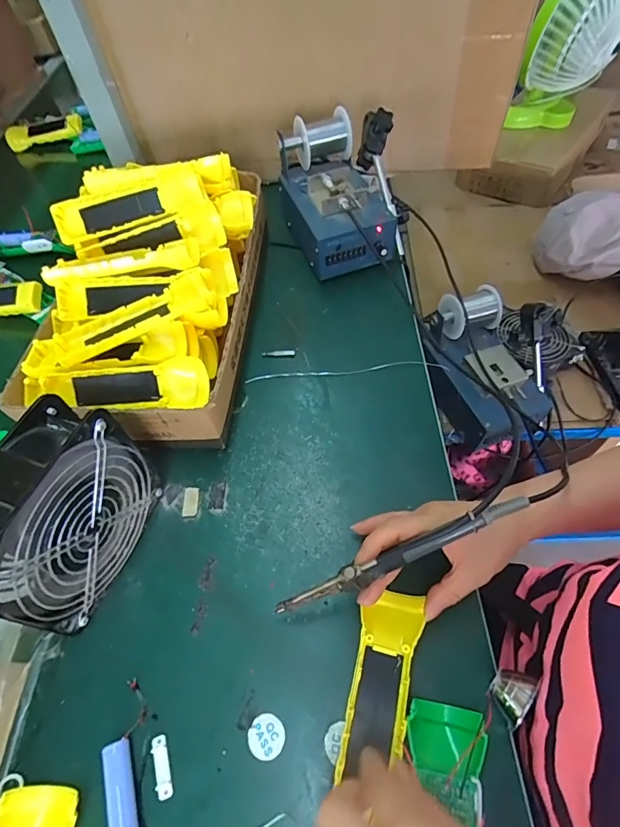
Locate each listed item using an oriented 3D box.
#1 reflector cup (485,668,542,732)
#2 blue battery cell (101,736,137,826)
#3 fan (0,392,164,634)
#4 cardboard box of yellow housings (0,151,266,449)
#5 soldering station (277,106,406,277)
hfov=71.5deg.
[{"bbox_3d":[0.145,0.203,0.315,0.024,0.028,0.036,33,63,23],"label":"reflector cup"},{"bbox_3d":[-0.132,0.267,0.299,0.018,0.018,0.066,-18,56,-9],"label":"blue battery cell"},{"bbox_3d":[-0.199,0.086,0.351,0.061,0.149,0.146,15,58,14],"label":"fan"},{"bbox_3d":[-0.183,-0.146,0.500,0.209,0.158,0.346,1,56,5],"label":"cardboard box of yellow housings"},{"bbox_3d":[0.044,-0.320,0.610,0.158,0.131,0.233,-8,55,-2],"label":"soldering station"}]

